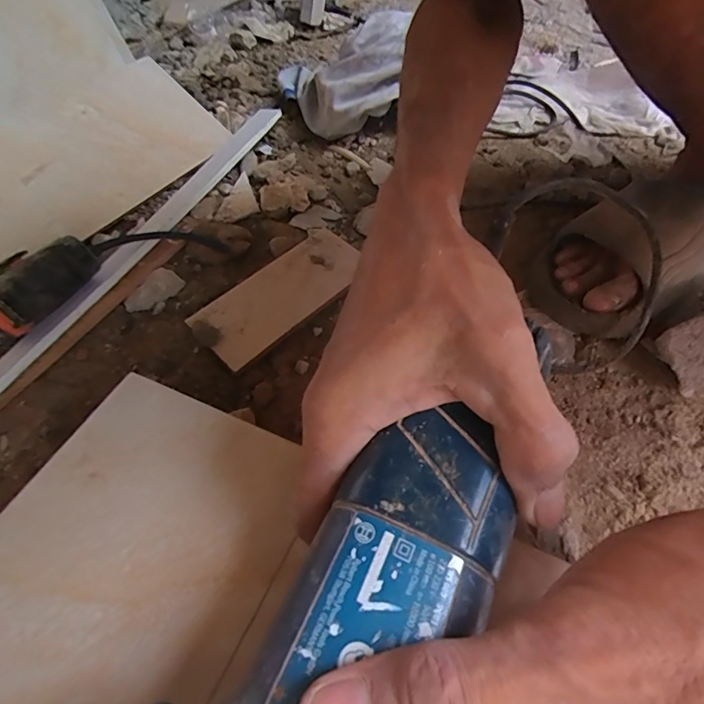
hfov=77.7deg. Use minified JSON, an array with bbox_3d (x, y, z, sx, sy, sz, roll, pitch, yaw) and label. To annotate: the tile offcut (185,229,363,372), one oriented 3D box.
[{"bbox_3d":[-0.063,-0.058,0.412,0.076,0.014,0.175,34,61,21],"label":"tile offcut"}]

